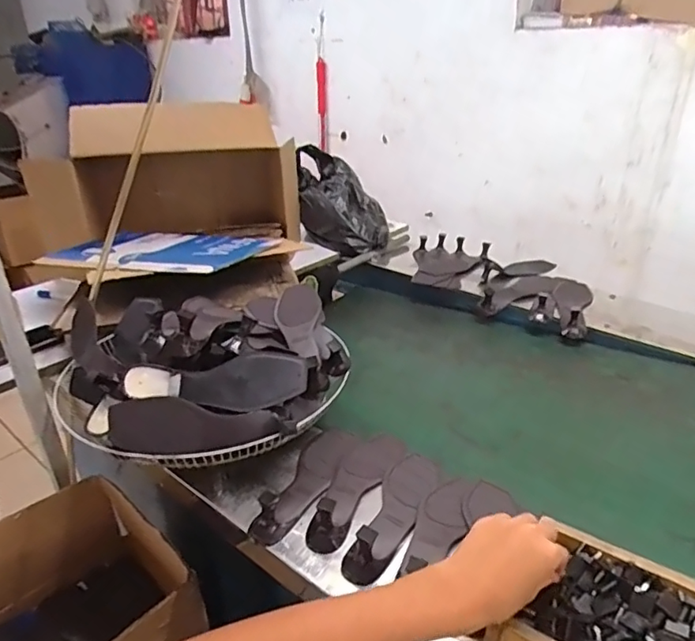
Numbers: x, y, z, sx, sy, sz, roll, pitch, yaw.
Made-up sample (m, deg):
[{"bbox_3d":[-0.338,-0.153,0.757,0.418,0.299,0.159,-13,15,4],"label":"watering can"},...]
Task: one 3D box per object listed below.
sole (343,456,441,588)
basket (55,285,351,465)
[{"bbox_3d":[0.058,0.224,0.655,0.058,0.048,0.206,12,29,24],"label":"sole"},{"bbox_3d":[-0.214,0.049,0.802,0.388,0.160,0.364,-1,26,0],"label":"basket"}]

